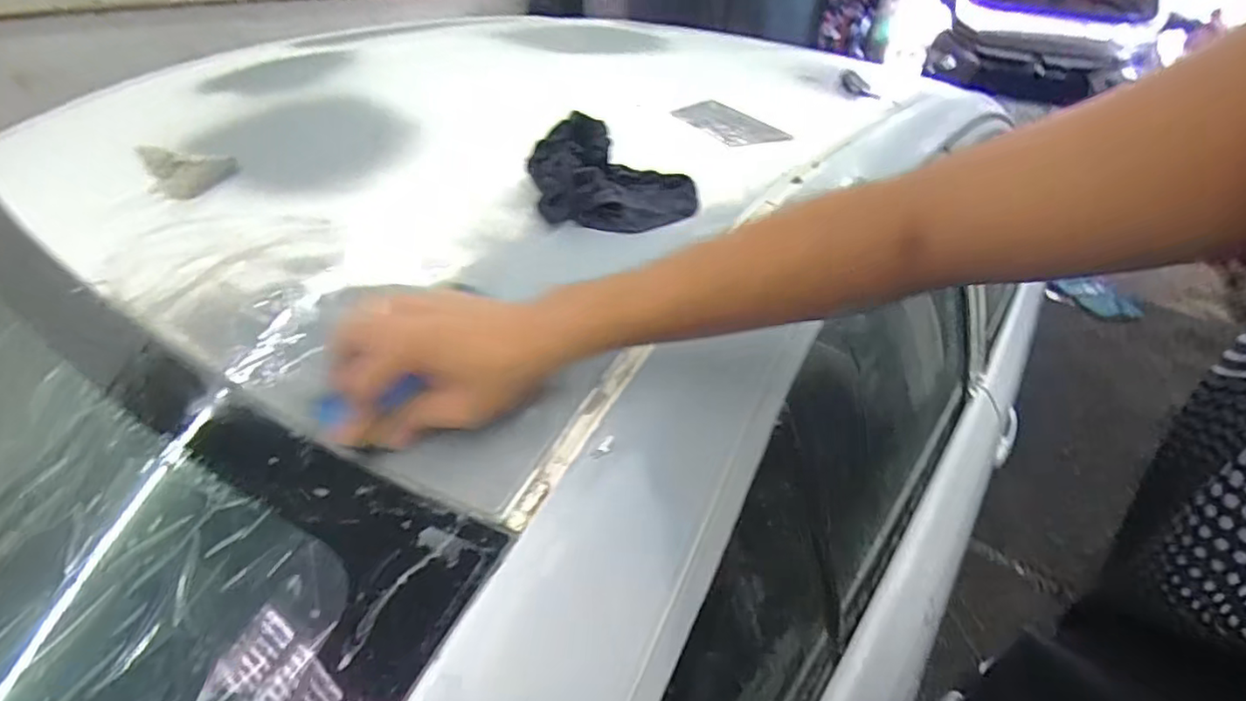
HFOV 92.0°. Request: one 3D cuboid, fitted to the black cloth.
[{"bbox_3d":[-0.007,-0.159,0.566,0.153,0.031,0.106,9,71,-15],"label":"black cloth"}]

